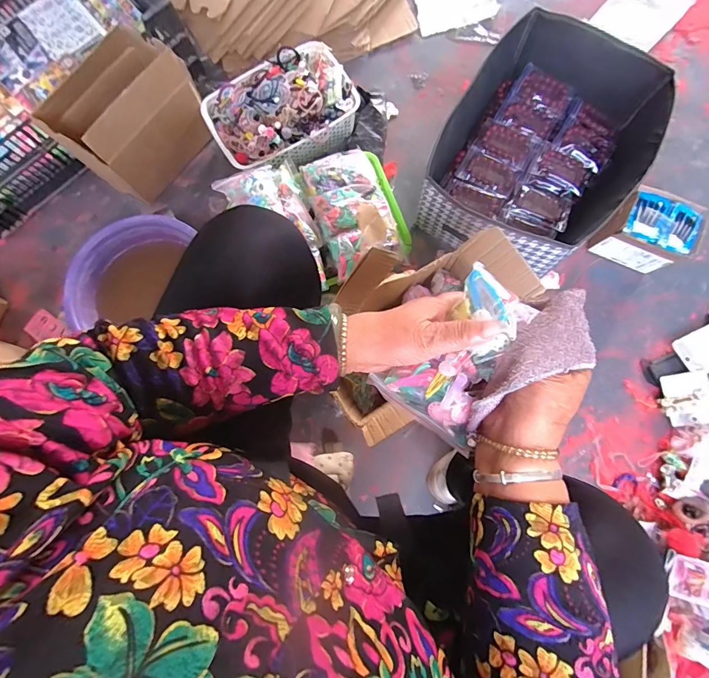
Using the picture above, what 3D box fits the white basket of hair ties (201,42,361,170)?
[{"bbox_3d":[-0.149,-0.469,0.798,0.293,0.092,0.203,-28,81,-7],"label":"white basket of hair ties"}]

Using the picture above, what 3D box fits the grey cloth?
[{"bbox_3d":[0.141,0.019,0.305,0.129,0.045,0.060,-43,83,-6],"label":"grey cloth"}]

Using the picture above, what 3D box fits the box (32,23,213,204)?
[{"bbox_3d":[-0.435,-0.428,0.770,0.149,0.209,0.235,35,81,5],"label":"box"}]

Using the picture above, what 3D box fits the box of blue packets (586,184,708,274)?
[{"bbox_3d":[0.577,-0.217,0.779,0.144,0.125,0.124,17,80,2],"label":"box of blue packets"}]

